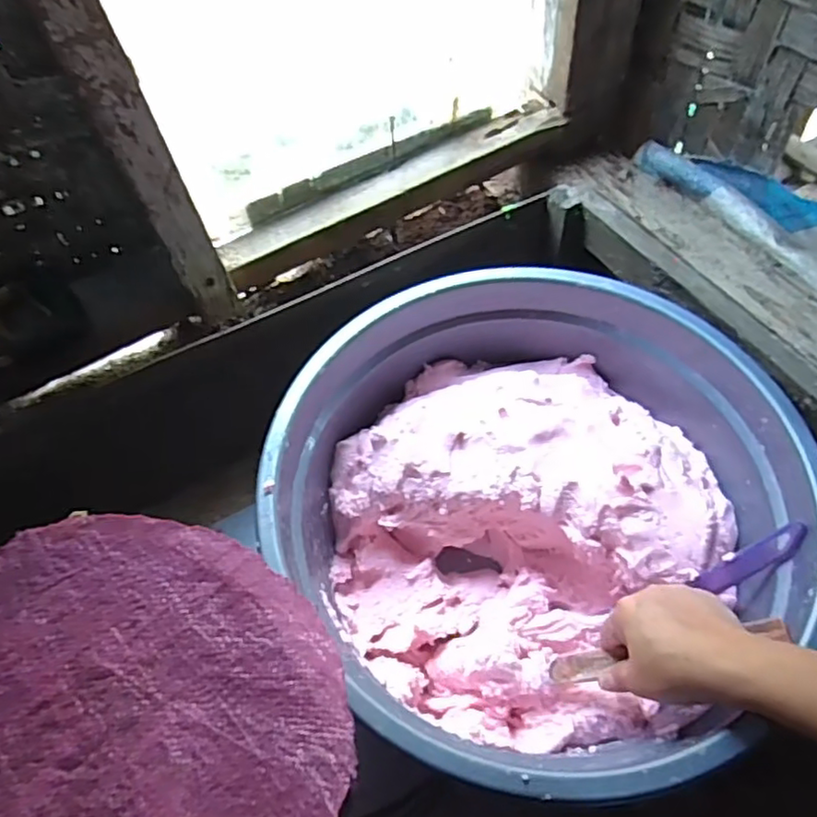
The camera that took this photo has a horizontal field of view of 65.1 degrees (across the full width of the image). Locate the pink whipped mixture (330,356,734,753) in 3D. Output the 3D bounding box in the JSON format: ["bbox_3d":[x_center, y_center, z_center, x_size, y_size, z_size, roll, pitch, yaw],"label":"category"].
[{"bbox_3d":[0.098,0.109,0.579,0.315,0.106,0.329,-2,58,3],"label":"pink whipped mixture"}]

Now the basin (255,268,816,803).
[{"bbox_3d":[0.102,0.089,0.556,0.382,0.178,0.394,-2,58,3],"label":"basin"}]

